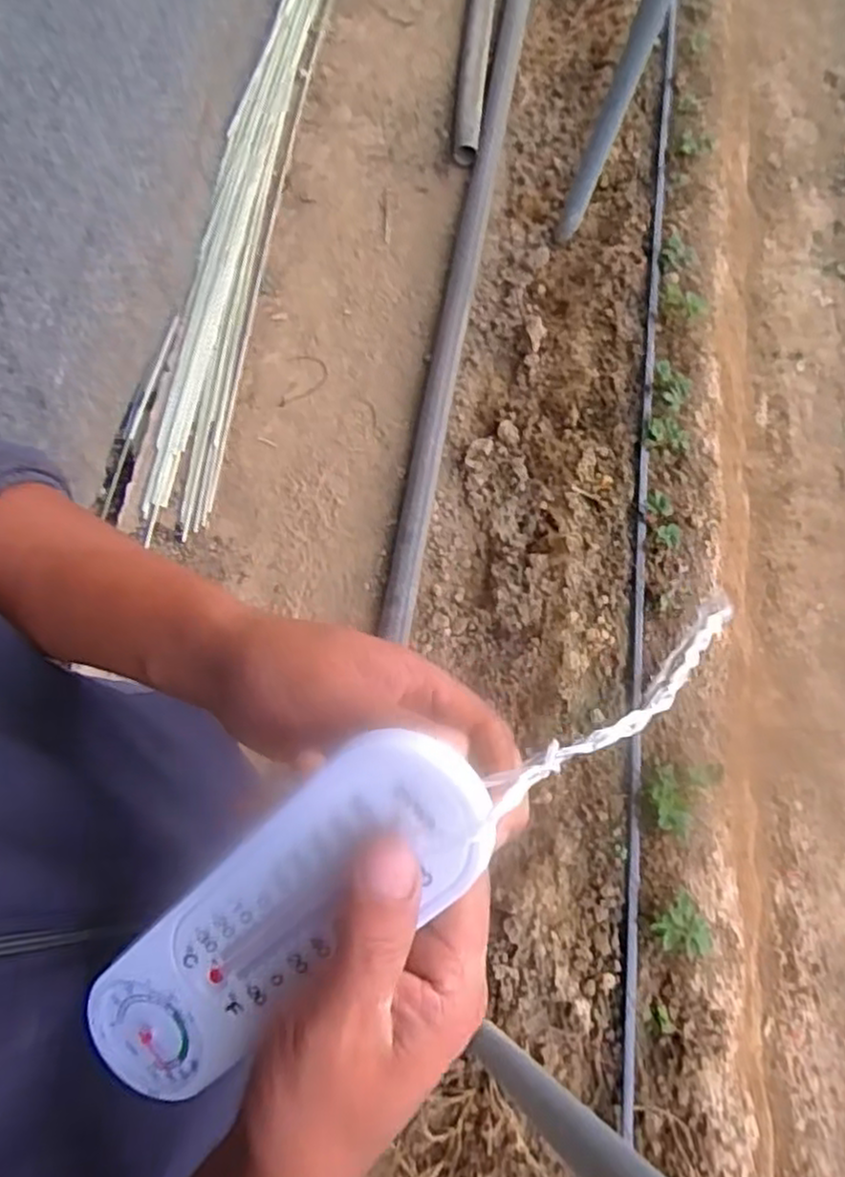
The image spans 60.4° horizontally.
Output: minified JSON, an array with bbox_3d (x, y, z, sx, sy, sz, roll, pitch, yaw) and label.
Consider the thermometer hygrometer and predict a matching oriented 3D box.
[{"bbox_3d":[-0.063,0.136,0.278,0.225,0.020,0.064,-46,76,20],"label":"thermometer hygrometer"}]

